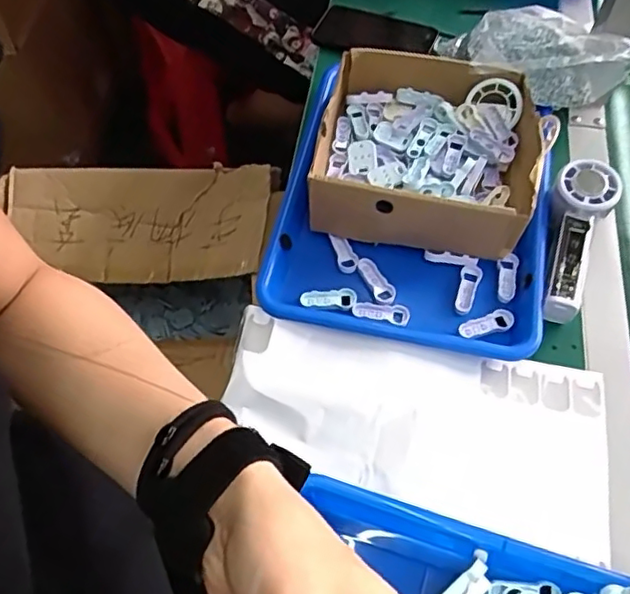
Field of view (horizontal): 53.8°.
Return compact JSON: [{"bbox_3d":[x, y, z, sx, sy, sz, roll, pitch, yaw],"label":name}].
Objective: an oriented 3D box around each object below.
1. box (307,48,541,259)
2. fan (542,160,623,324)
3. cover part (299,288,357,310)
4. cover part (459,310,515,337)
[{"bbox_3d":[0.110,-0.143,0.615,0.204,0.076,0.205,10,59,6],"label":"box"},{"bbox_3d":[0.241,-0.050,0.577,0.056,0.050,0.157,15,74,9],"label":"fan"},{"bbox_3d":[0.012,0.003,0.574,0.051,0.010,0.022,-6,58,-3],"label":"cover part"},{"bbox_3d":[0.153,0.025,0.555,0.048,0.008,0.018,-17,60,-10],"label":"cover part"}]

